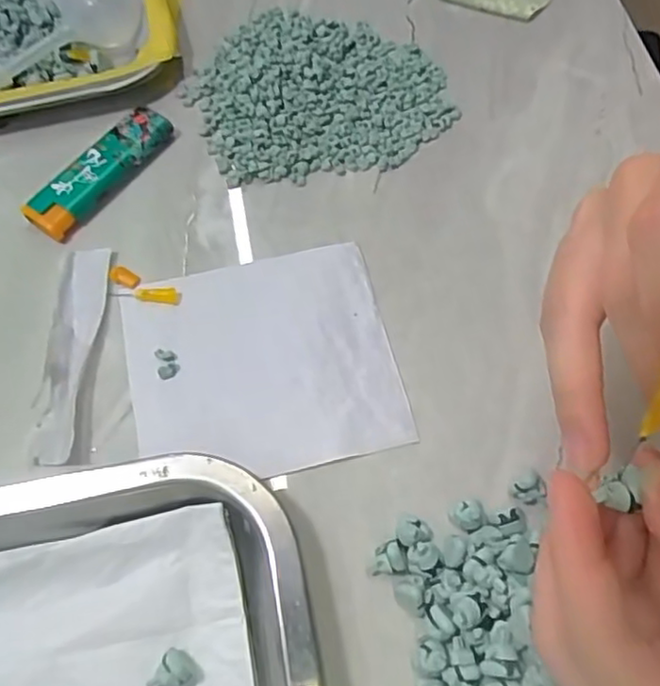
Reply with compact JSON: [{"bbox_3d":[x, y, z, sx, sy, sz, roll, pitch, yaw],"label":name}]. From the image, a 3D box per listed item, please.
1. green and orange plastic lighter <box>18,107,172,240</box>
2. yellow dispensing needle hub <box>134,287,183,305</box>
[{"bbox_3d":[-0.109,-0.083,0.311,0.023,0.010,0.079,32,68,12],"label":"green and orange plastic lighter"},{"bbox_3d":[-0.076,-0.021,0.286,0.021,0.004,0.007,1,65,-2],"label":"yellow dispensing needle hub"}]

